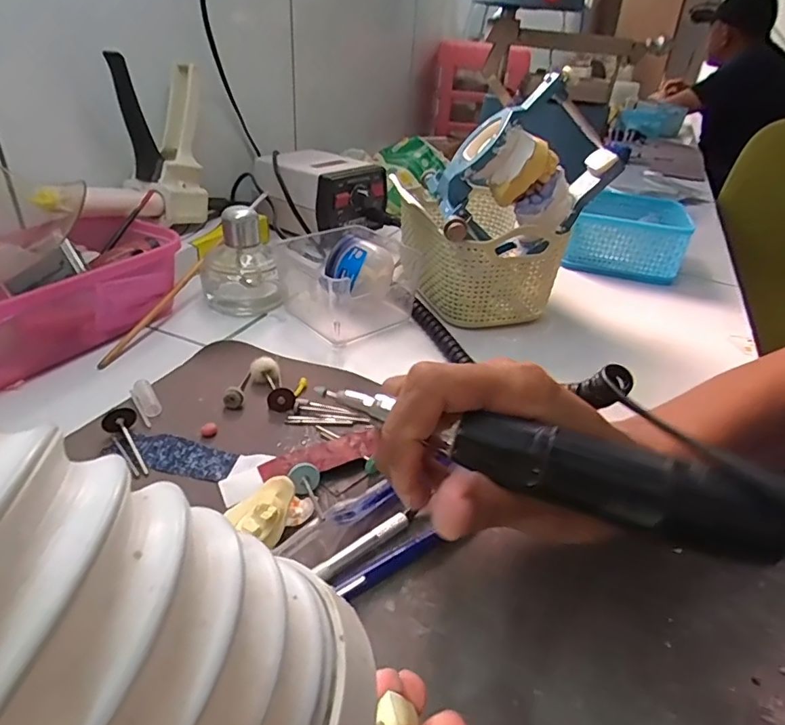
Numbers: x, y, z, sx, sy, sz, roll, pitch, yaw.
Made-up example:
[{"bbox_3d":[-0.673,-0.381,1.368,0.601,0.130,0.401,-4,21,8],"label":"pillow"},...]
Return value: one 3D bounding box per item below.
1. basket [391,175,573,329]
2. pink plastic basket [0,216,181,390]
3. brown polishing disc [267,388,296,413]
[{"bbox_3d":[0.071,-0.110,0.493,0.123,0.087,0.172,-3,34,-13],"label":"basket"},{"bbox_3d":[-0.256,-0.054,0.390,0.108,0.059,0.191,18,35,19],"label":"pink plastic basket"},{"bbox_3d":[-0.072,0.024,0.333,0.017,0.015,0.004,3,3,-12],"label":"brown polishing disc"}]

